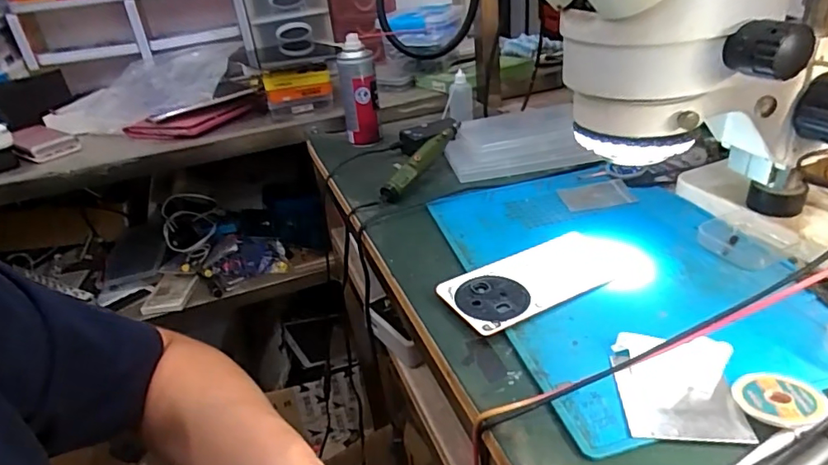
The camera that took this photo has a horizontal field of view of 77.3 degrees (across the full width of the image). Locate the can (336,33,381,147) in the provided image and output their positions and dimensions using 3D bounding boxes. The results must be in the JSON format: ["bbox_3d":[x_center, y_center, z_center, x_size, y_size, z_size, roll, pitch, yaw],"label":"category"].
[{"bbox_3d":[-0.080,-0.204,0.759,0.051,0.148,0.046,-11,30,-5],"label":"can"}]

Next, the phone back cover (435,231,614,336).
[{"bbox_3d":[0.099,0.040,0.438,0.145,0.010,0.074,-19,32,-20],"label":"phone back cover"}]

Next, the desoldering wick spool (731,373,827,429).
[{"bbox_3d":[0.216,0.098,0.307,0.045,0.011,0.042,-6,30,3],"label":"desoldering wick spool"}]

